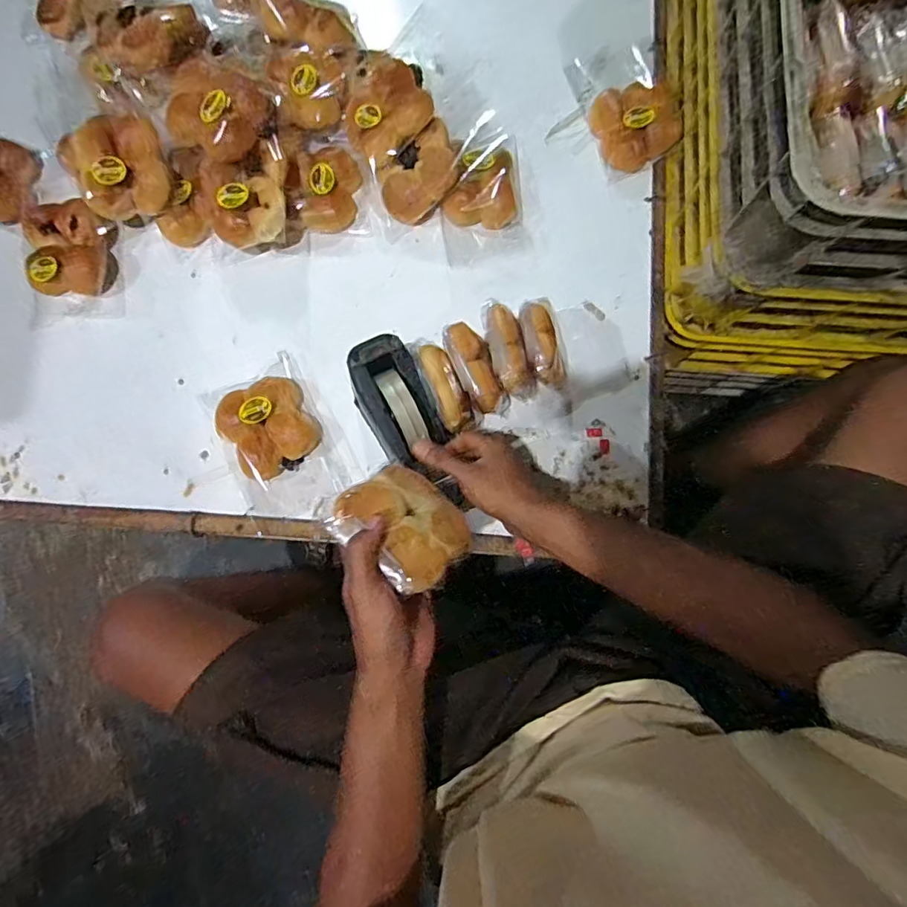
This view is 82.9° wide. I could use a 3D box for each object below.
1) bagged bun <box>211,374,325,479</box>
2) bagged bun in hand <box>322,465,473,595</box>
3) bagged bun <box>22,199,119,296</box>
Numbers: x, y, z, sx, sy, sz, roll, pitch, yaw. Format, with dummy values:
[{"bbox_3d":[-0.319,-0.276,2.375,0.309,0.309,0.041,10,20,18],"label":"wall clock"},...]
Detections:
[{"bbox_3d":[-0.230,-0.034,0.638,0.106,0.046,0.115,-29,82,-4],"label":"bagged bun"},{"bbox_3d":[-0.042,0.062,0.437,0.104,0.038,0.106,42,43,6],"label":"bagged bun in hand"},{"bbox_3d":[-0.494,-0.263,0.669,0.107,0.046,0.110,-10,81,-1],"label":"bagged bun"}]

